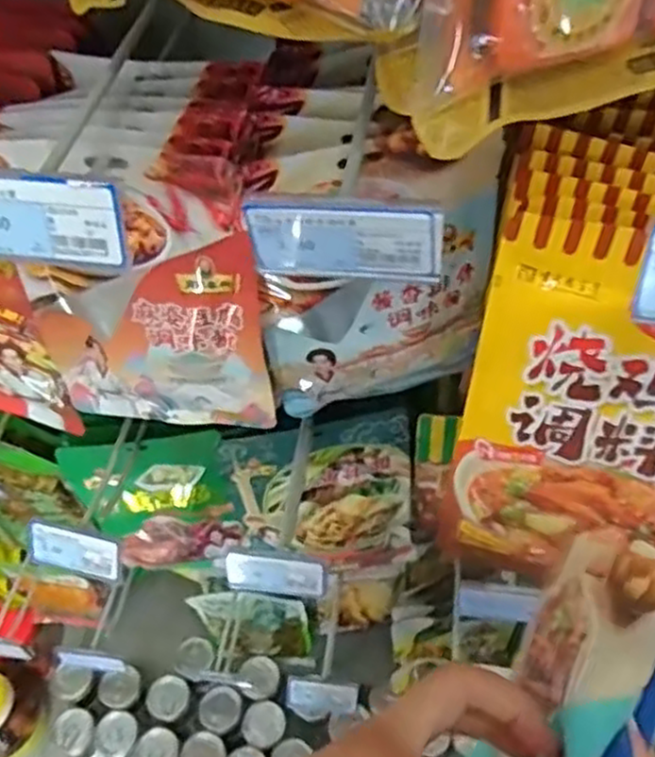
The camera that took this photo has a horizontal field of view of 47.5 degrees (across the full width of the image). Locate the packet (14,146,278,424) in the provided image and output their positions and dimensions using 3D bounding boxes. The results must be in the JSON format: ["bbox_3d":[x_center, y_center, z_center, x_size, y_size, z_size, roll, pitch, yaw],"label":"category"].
[{"bbox_3d":[-0.112,-0.042,0.454,0.145,0.197,0.028,5,53,7],"label":"packet"}]

